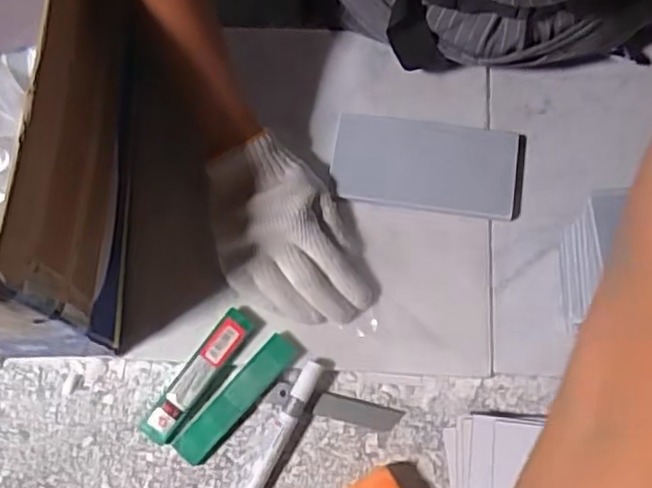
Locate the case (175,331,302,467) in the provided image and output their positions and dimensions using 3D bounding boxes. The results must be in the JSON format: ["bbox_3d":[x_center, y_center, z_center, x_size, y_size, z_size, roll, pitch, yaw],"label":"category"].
[{"bbox_3d":[-0.070,0.118,0.519,0.028,0.018,0.117,39,78,13],"label":"case"}]

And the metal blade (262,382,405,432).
[{"bbox_3d":[0.005,0.125,0.517,0.104,0.006,0.018,14,73,4],"label":"metal blade"}]

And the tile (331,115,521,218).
[{"bbox_3d":[0.082,-0.067,0.563,0.149,0.010,0.080,8,73,5],"label":"tile"}]

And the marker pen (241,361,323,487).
[{"bbox_3d":[-0.040,0.154,0.500,0.017,0.017,0.141,24,79,10],"label":"marker pen"}]

